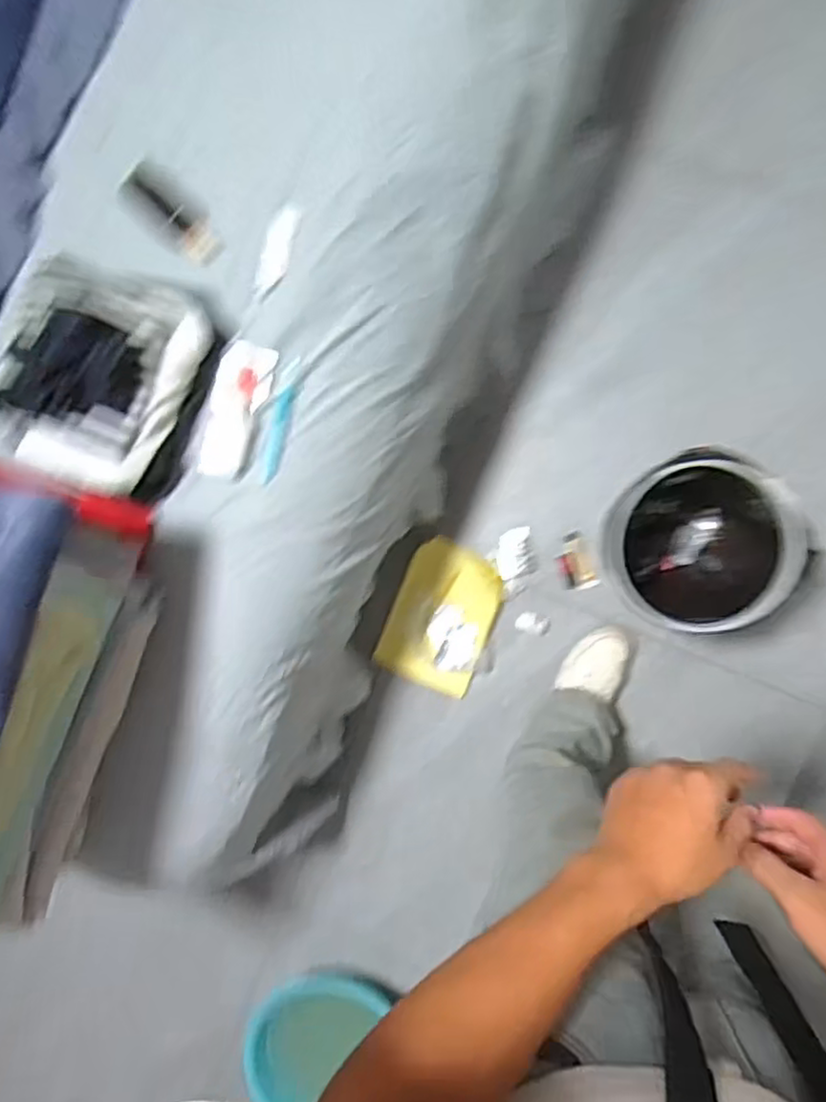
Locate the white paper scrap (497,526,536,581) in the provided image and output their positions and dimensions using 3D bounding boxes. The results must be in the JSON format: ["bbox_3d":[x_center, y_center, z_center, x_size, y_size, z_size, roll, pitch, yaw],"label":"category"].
[{"bbox_3d":[0.187,0.005,1.246,0.067,0.014,0.089,-9,92,10],"label":"white paper scrap"}]

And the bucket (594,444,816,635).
[{"bbox_3d":[0.433,-0.025,1.058,0.244,0.286,0.228,1,93,9],"label":"bucket"}]

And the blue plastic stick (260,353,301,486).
[{"bbox_3d":[-0.163,-0.158,0.829,0.020,0.008,0.154,14,95,8],"label":"blue plastic stick"}]

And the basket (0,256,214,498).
[{"bbox_3d":[-0.381,-0.206,0.793,0.239,0.100,0.244,18,96,8],"label":"basket"}]

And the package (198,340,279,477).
[{"bbox_3d":[-0.215,-0.170,0.818,0.062,0.004,0.163,16,92,-8],"label":"package"}]

